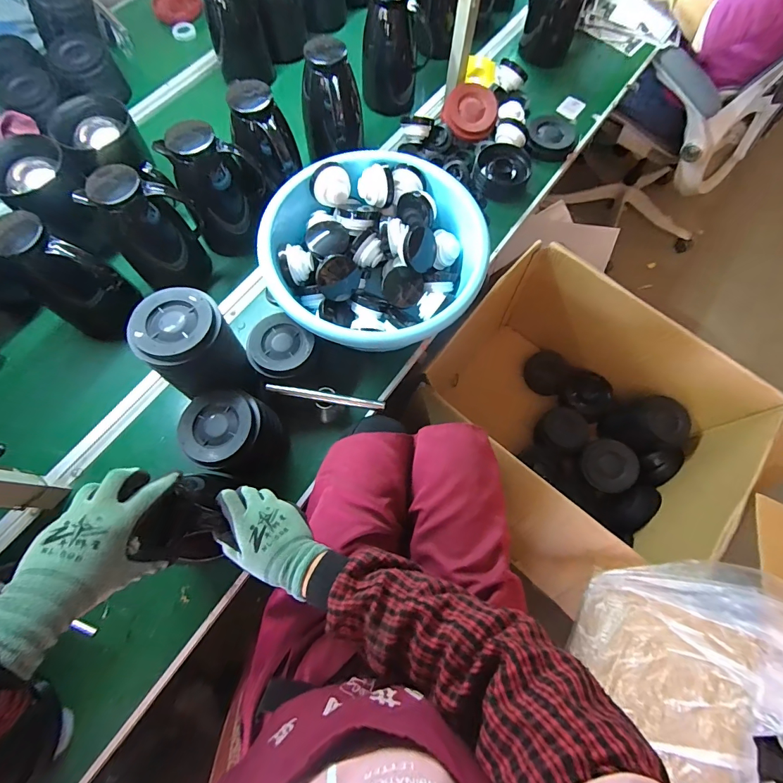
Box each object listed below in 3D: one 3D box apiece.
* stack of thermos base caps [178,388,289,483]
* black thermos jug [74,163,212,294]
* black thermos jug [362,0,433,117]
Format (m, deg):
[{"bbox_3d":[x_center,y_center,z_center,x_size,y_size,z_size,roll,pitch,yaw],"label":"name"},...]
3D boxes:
[{"bbox_3d":[-0.240,0.072,0.618,0.117,0.140,0.114,19,71,6],"label":"stack of thermos base caps"},{"bbox_3d":[-0.390,-0.259,0.661,0.110,0.208,0.110,12,70,3],"label":"black thermos jug"},{"bbox_3d":[0.008,-0.686,0.808,0.105,0.211,0.106,34,73,11],"label":"black thermos jug"}]

